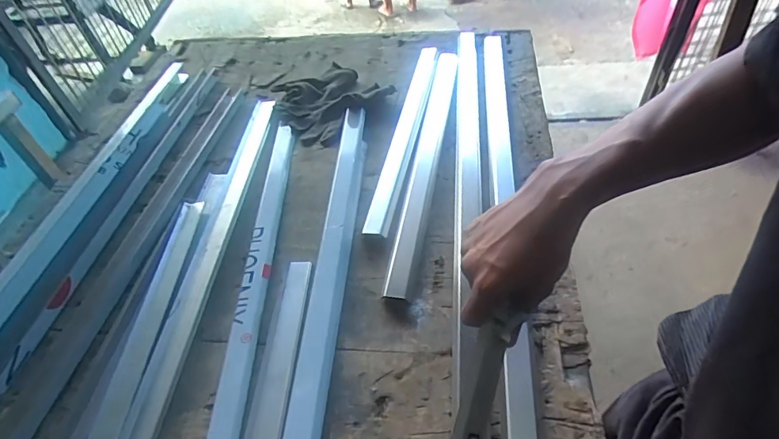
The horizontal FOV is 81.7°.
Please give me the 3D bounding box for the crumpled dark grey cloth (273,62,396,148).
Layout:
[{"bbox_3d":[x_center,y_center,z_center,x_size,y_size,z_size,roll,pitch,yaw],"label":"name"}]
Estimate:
[{"bbox_3d":[-0.133,-0.258,0.945,0.210,0.033,0.227,-33,53,-21],"label":"crumpled dark grey cloth"}]

